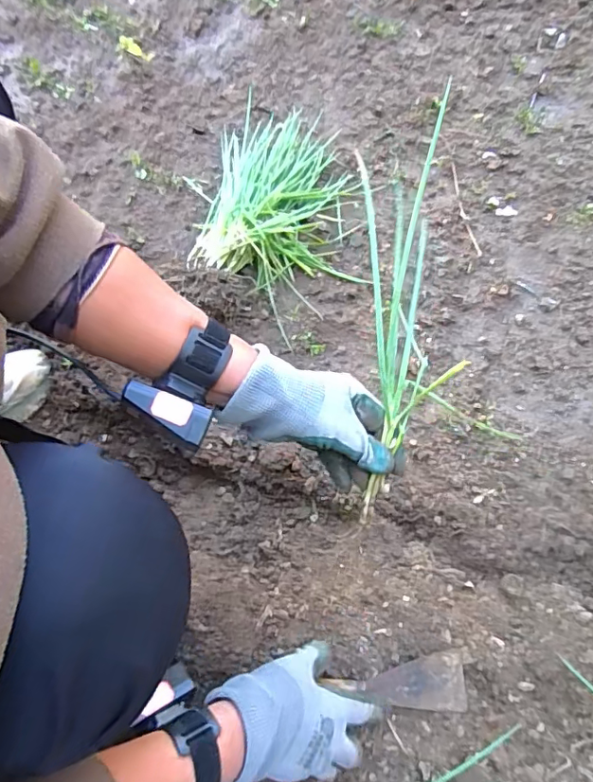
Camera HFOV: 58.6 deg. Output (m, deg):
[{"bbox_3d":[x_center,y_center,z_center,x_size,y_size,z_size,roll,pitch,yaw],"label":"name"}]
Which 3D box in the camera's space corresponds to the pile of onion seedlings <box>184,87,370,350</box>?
[{"bbox_3d":[-0.039,-0.324,0.839,0.254,0.076,0.412,-10,66,-2],"label":"pile of onion seedlings"}]

